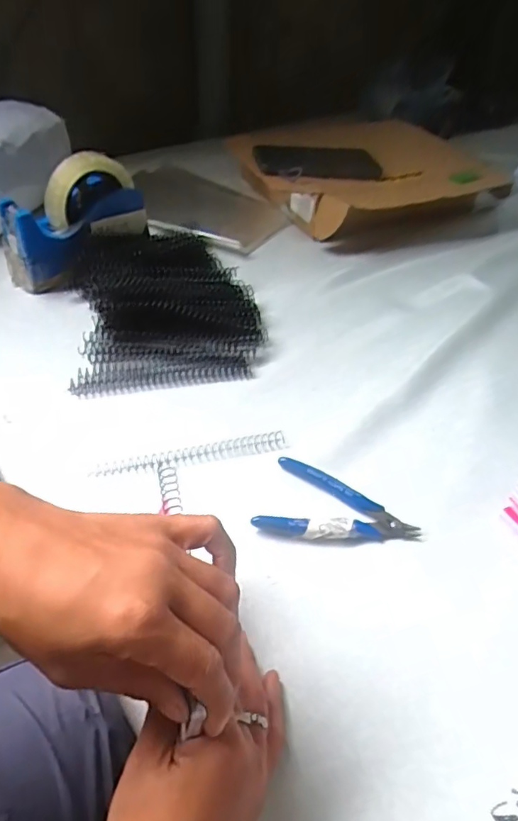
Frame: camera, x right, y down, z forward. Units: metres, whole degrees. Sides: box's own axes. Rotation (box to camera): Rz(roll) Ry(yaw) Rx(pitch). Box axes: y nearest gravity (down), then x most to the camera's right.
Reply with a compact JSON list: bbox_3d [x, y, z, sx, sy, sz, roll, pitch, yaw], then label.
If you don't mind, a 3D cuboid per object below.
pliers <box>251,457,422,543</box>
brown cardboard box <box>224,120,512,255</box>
[{"bbox_3d":[0.062,0.080,0.412,0.117,0.013,0.068,18,47,12],"label":"pliers"},{"bbox_3d":[0.141,-0.350,0.793,0.326,0.066,0.292,-20,50,-23],"label":"brown cardboard box"}]

